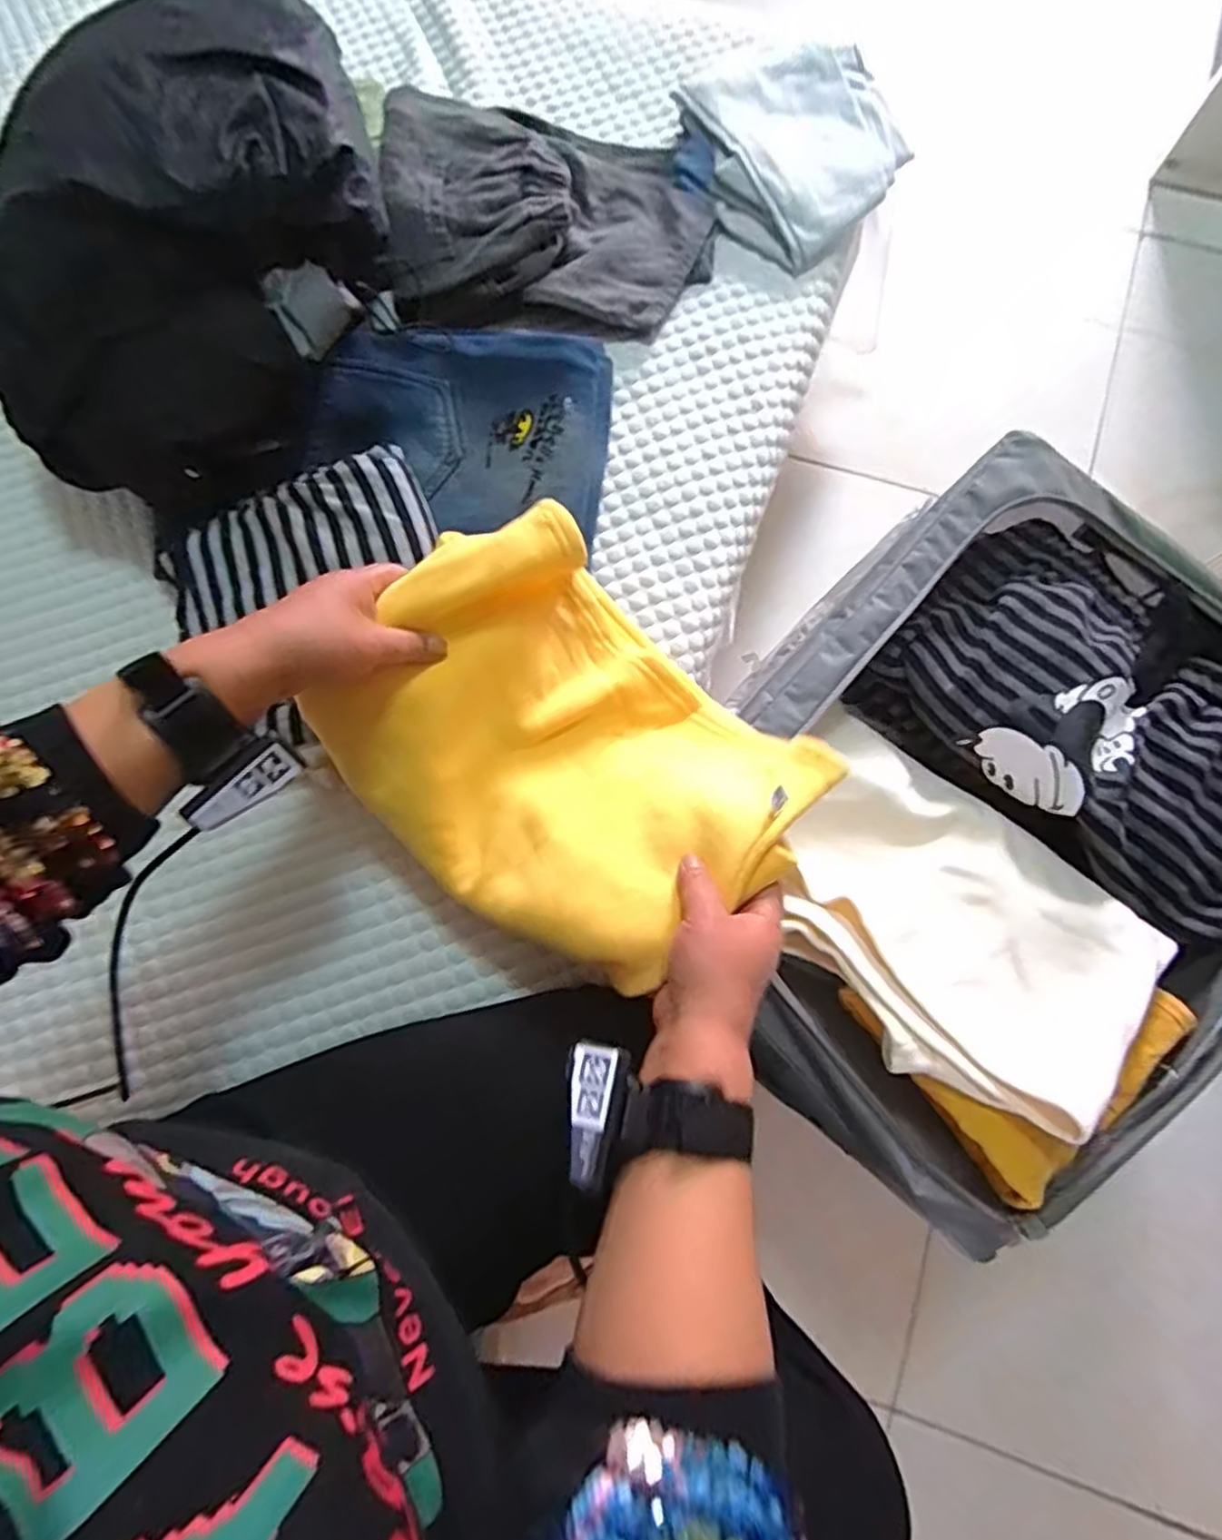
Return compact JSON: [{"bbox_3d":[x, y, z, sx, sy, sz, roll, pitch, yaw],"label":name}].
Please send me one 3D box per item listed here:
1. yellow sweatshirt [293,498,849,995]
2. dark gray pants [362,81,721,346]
[{"bbox_3d":[-0.032,-0.009,0.494,0.298,0.114,0.236,43,81,10],"label":"yellow sweatshirt"},{"bbox_3d":[-0.058,-0.532,0.668,0.310,0.087,0.230,-5,77,0],"label":"dark gray pants"}]

